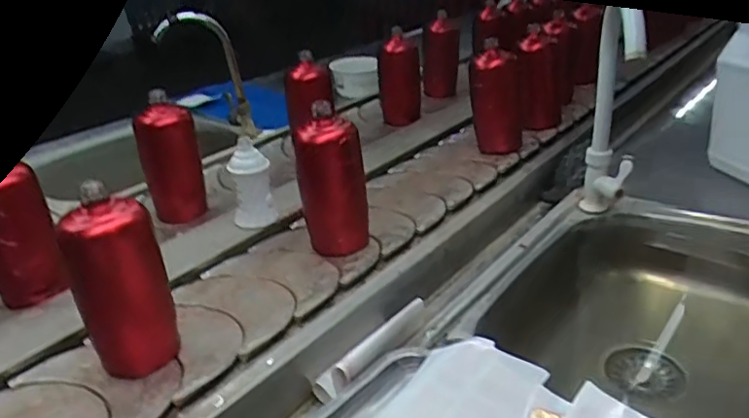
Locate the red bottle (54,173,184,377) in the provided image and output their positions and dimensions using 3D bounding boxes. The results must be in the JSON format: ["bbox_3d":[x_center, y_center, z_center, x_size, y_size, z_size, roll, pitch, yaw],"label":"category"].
[{"bbox_3d":[-0.237,0.073,0.578,0.060,0.174,0.079,13,30,34],"label":"red bottle"}]

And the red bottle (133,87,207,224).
[{"bbox_3d":[-0.304,-0.074,0.898,0.062,0.176,0.067,8,26,28],"label":"red bottle"}]

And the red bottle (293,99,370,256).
[{"bbox_3d":[-0.055,-0.034,0.763,0.078,0.178,0.069,-9,23,-8],"label":"red bottle"}]

